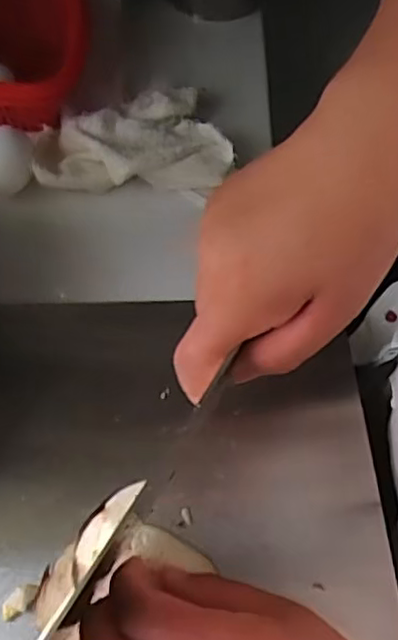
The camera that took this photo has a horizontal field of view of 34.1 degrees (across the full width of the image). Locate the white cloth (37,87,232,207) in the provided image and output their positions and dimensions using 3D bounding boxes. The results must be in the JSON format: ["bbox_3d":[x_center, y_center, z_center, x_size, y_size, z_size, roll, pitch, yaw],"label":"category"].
[{"bbox_3d":[-0.052,-0.139,0.509,0.147,0.036,0.086,-2,60,-6],"label":"white cloth"}]

